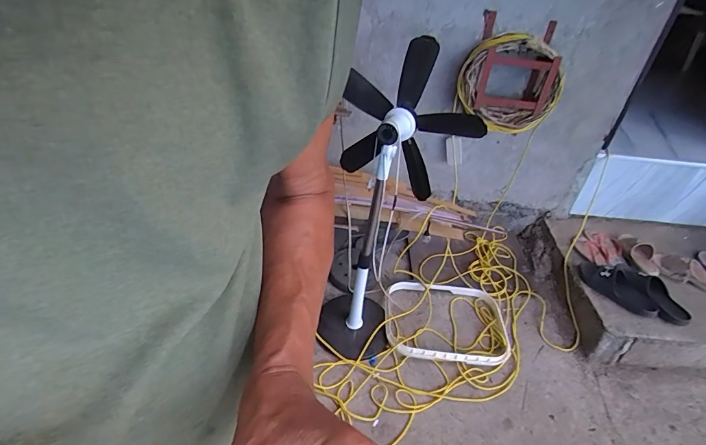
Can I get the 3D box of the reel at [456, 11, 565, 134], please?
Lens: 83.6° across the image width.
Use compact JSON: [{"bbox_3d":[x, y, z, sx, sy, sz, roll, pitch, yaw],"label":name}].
[{"bbox_3d":[0.525,-0.477,1.336,0.313,0.308,0.162,8,37,3],"label":"reel"}]

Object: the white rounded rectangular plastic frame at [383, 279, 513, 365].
[{"bbox_3d":[0.346,0.364,1.480,0.458,0.045,0.350,7,37,0],"label":"white rounded rectangular plastic frame"}]

